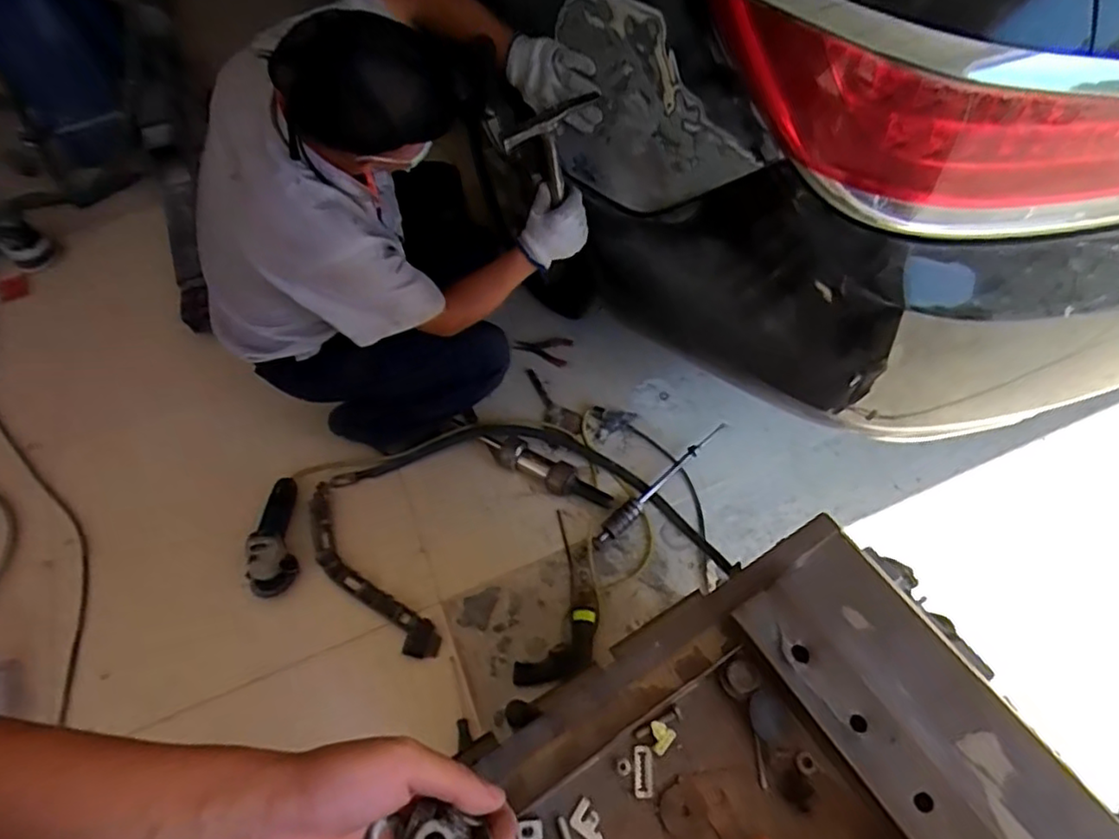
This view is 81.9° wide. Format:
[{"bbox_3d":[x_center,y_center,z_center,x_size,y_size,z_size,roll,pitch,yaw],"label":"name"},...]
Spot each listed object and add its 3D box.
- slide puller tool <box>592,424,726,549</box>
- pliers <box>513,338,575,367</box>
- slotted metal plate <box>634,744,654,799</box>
[{"bbox_3d":[0.239,0.149,1.502,0.438,0.037,0.044,-39,65,-19],"label":"slide puller tool"},{"bbox_3d":[-0.047,-0.188,1.711,0.147,0.027,0.079,13,60,11],"label":"pliers"},{"bbox_3d":[0.054,0.227,0.415,0.012,0.005,0.030,0,59,3],"label":"slotted metal plate"}]

